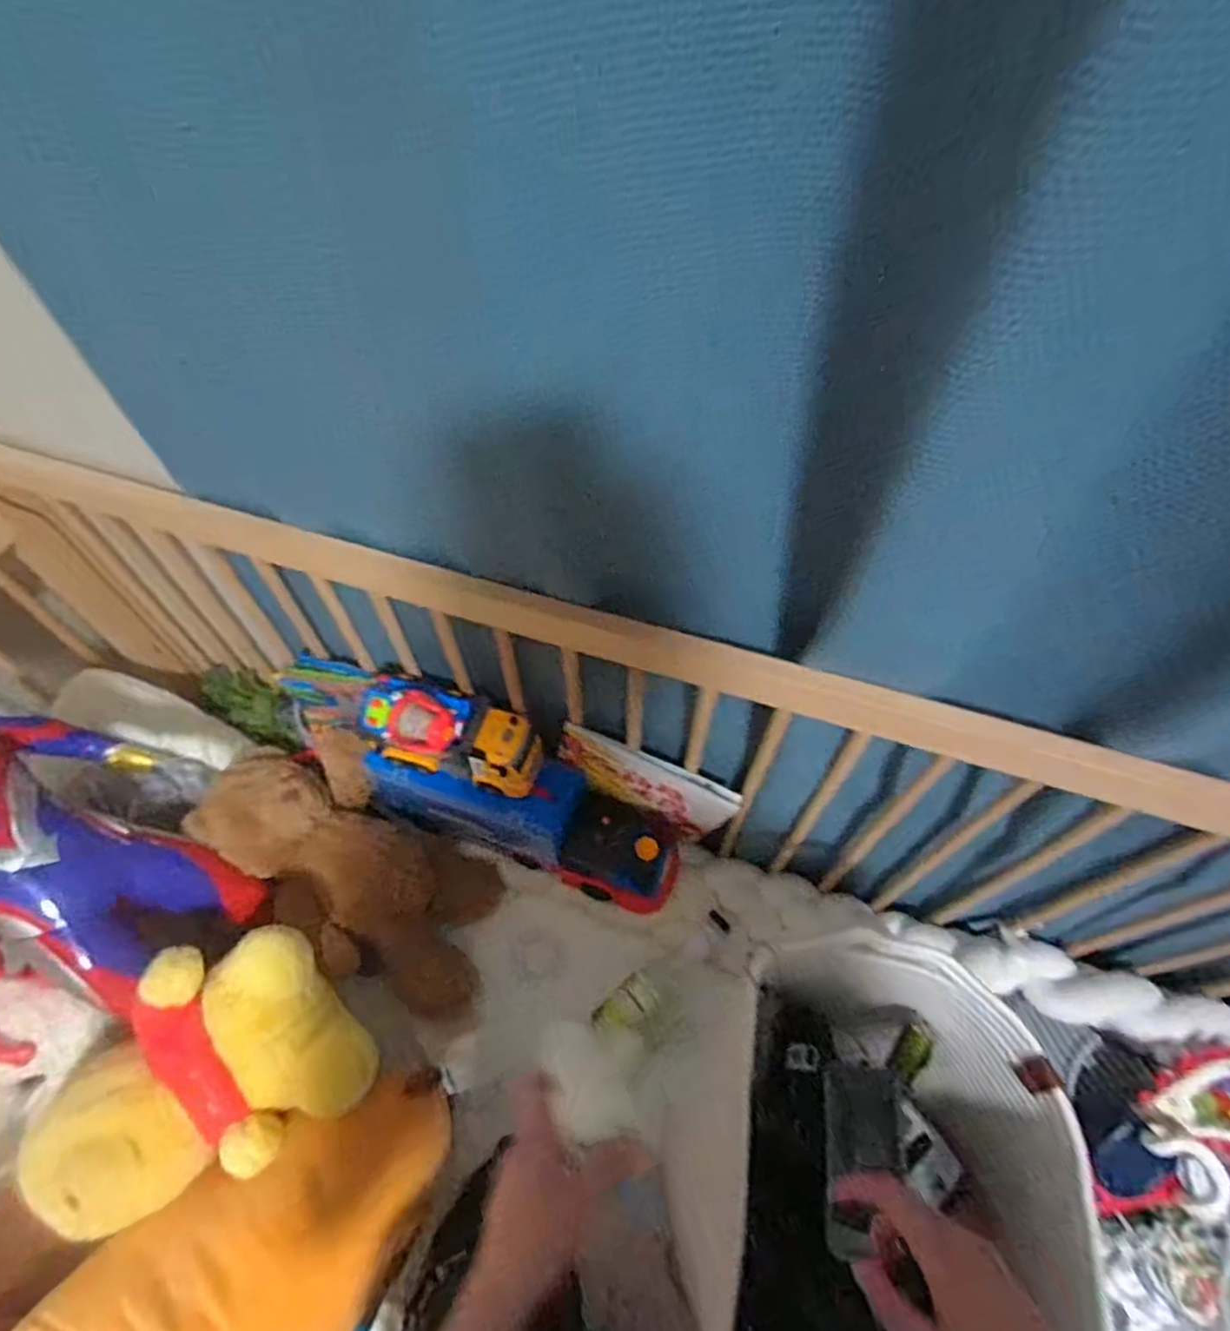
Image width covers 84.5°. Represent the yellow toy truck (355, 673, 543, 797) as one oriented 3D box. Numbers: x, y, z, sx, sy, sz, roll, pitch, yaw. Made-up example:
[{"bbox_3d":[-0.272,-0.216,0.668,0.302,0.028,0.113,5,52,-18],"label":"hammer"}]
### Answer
[{"bbox_3d":[-0.186,0.078,0.777,0.196,0.116,0.083,11,57,7],"label":"yellow toy truck"}]

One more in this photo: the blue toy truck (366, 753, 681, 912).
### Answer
[{"bbox_3d":[-0.112,0.197,0.855,0.400,0.176,0.100,21,57,-7],"label":"blue toy truck"}]

